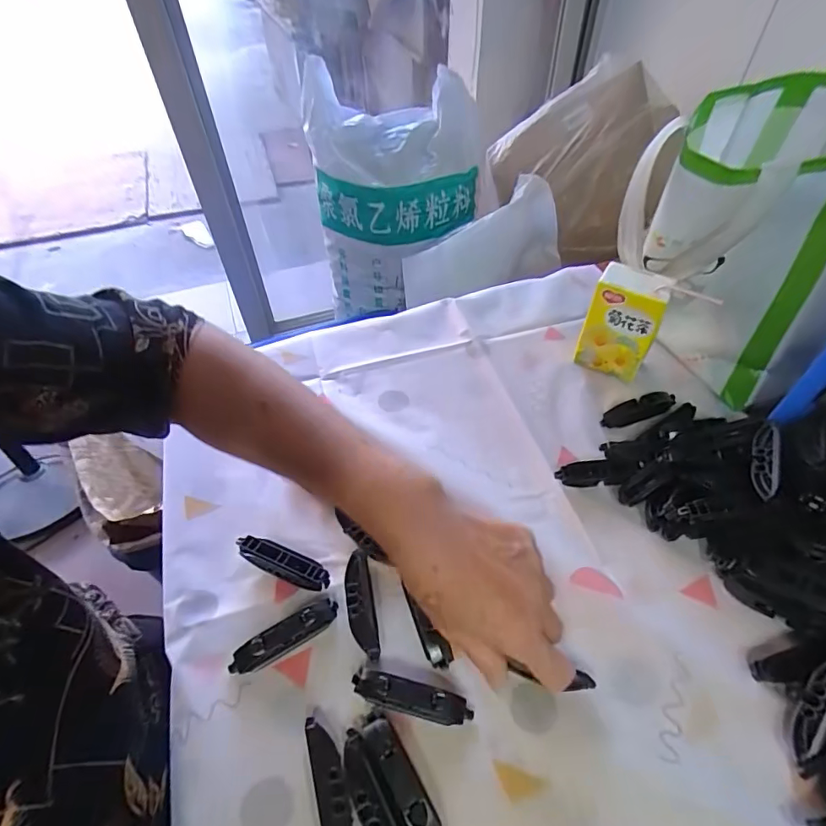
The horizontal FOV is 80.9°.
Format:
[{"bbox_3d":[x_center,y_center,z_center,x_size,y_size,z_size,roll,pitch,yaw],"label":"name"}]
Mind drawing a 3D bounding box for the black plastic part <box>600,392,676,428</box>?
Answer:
[{"bbox_3d":[0.231,-0.004,0.492,0.082,0.016,0.022,-15,51,-10],"label":"black plastic part"}]

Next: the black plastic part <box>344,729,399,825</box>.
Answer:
[{"bbox_3d":[-0.024,0.237,0.292,0.019,0.012,0.080,-26,54,-19],"label":"black plastic part"}]

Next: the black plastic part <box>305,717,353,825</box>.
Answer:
[{"bbox_3d":[-0.050,0.232,0.297,0.019,0.012,0.080,-14,51,-10],"label":"black plastic part"}]

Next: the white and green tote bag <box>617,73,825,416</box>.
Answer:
[{"bbox_3d":[0.318,-0.159,0.469,0.203,0.244,0.153,33,58,26],"label":"white and green tote bag"}]

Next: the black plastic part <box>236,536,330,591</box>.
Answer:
[{"bbox_3d":[-0.104,0.121,0.391,0.081,0.018,0.021,16,52,14],"label":"black plastic part"}]

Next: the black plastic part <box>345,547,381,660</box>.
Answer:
[{"bbox_3d":[-0.040,0.145,0.369,0.019,0.013,0.081,-10,51,-6],"label":"black plastic part"}]

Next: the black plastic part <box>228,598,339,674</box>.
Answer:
[{"bbox_3d":[-0.094,0.162,0.353,0.081,0.016,0.017,-27,54,-19],"label":"black plastic part"}]

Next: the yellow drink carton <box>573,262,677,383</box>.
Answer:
[{"bbox_3d":[0.216,-0.091,0.502,0.067,0.107,0.041,24,55,20],"label":"yellow drink carton"}]

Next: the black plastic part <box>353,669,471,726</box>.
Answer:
[{"bbox_3d":[-0.001,0.193,0.329,0.081,0.015,0.018,10,51,10],"label":"black plastic part"}]

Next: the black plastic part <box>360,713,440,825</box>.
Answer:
[{"bbox_3d":[-0.007,0.229,0.299,0.019,0.014,0.081,-27,54,-19],"label":"black plastic part"}]

